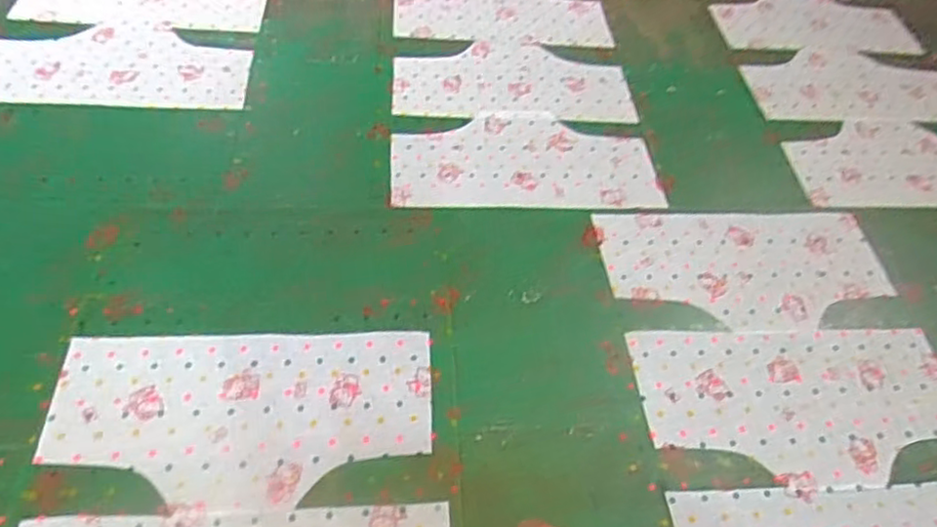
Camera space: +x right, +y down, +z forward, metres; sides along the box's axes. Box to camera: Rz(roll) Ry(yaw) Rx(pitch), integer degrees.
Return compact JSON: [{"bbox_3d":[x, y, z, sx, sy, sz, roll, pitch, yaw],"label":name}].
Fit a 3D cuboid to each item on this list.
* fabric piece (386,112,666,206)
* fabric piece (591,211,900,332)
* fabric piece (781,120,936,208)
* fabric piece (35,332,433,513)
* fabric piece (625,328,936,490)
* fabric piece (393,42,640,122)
[{"bbox_3d":[0.070,-0.133,0.813,0.321,0.004,0.166,0,51,-7],"label":"fabric piece"},{"bbox_3d":[0.312,0.002,0.736,0.321,0.005,0.161,1,51,-6],"label":"fabric piece"},{"bbox_3d":[0.577,-0.135,0.869,0.319,0.010,0.166,-2,51,-8],"label":"fabric piece"},{"bbox_3d":[-0.193,0.131,0.574,0.318,0.004,0.160,-1,51,-7],"label":"fabric piece"},{"bbox_3d":[0.324,0.133,0.634,0.315,0.008,0.159,-1,51,-7],"label":"fabric piece"},{"bbox_3d":[0.061,-0.255,0.908,0.320,0.004,0.162,0,51,-7],"label":"fabric piece"}]

